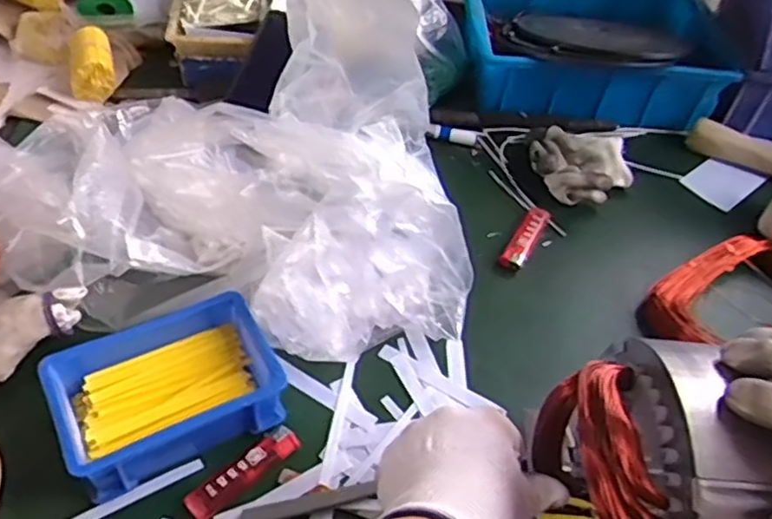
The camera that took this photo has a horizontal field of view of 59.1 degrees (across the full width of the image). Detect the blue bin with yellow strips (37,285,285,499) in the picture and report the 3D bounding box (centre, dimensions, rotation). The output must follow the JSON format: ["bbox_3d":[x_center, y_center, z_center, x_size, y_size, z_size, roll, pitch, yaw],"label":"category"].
[{"bbox_3d":[-0.154,0.089,0.482,0.145,0.047,0.101,-20,54,-23],"label":"blue bin with yellow strips"}]

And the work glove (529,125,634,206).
[{"bbox_3d":[0.207,-0.107,0.710,0.110,0.035,0.099,-32,59,-29],"label":"work glove"}]

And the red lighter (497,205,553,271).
[{"bbox_3d":[0.133,-0.023,0.646,0.022,0.017,0.085,26,51,16],"label":"red lighter"}]

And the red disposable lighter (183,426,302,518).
[{"bbox_3d":[-0.097,0.146,0.469,0.083,0.009,0.022,-34,60,-31],"label":"red disposable lighter"}]

